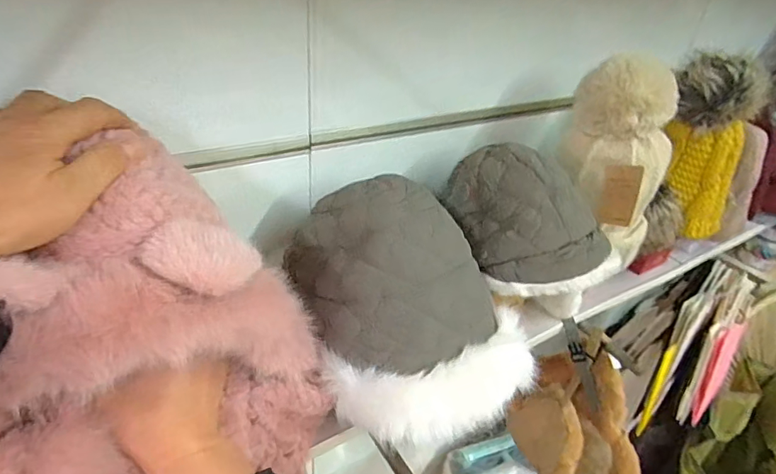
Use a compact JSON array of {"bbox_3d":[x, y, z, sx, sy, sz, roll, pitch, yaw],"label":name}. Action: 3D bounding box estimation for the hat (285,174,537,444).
[{"bbox_3d":[0.029,0.057,0.476,0.195,0.170,0.223,-13,37,-27],"label":"hat"}]

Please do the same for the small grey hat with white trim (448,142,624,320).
[{"bbox_3d":[0.156,-0.026,0.556,0.141,0.109,0.212,-22,42,-36],"label":"small grey hat with white trim"}]

